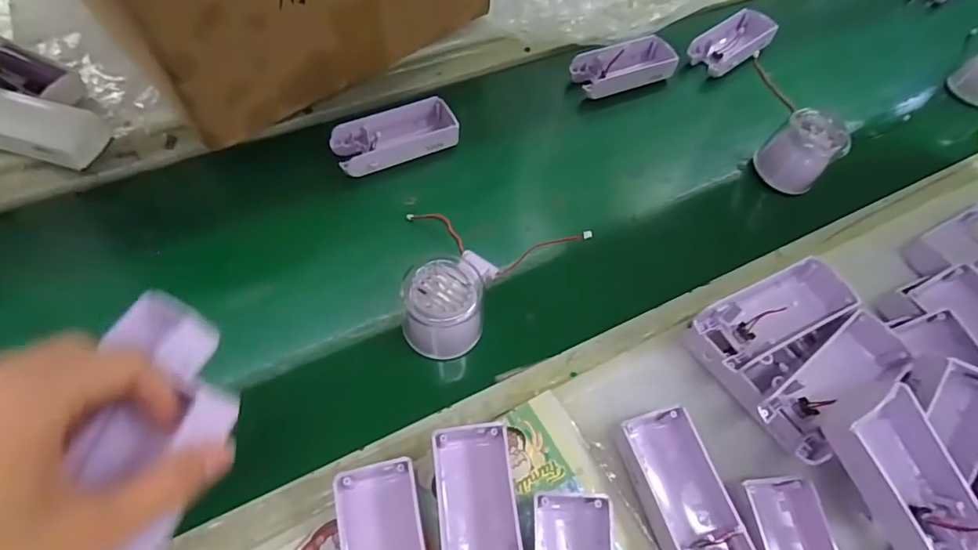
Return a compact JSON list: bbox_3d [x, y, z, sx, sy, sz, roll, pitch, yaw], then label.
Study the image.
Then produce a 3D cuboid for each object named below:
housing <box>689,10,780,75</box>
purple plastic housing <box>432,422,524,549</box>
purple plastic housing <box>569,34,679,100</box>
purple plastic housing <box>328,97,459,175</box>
[{"bbox_3d":[0.271,-0.258,0.574,0.103,0.020,0.055,-35,67,-24],"label":"housing"},{"bbox_3d":[-0.006,0.144,0.295,0.043,0.032,0.107,-4,58,-8],"label":"purple plastic housing"},{"bbox_3d":[0.140,-0.220,0.543,0.105,0.030,0.061,-23,62,-18],"label":"purple plastic housing"},{"bbox_3d":[-0.082,-0.124,0.469,0.109,0.022,0.050,-23,62,-18],"label":"purple plastic housing"}]

